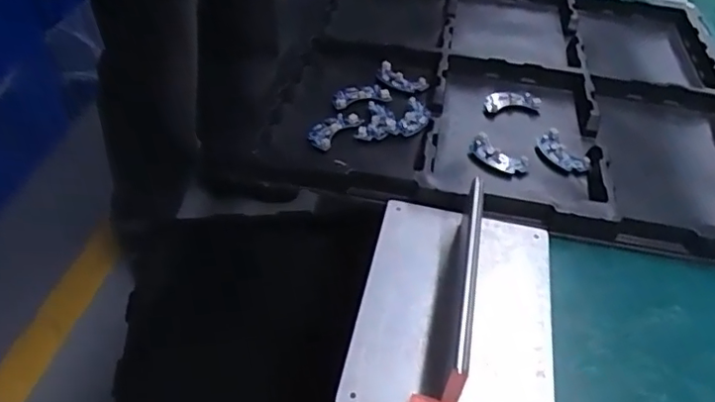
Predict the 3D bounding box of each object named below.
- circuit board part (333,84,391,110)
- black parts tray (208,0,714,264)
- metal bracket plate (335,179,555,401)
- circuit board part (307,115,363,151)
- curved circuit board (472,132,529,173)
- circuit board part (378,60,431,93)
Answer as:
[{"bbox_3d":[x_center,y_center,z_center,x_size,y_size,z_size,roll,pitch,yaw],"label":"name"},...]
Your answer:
[{"bbox_3d":[0.005,-0.117,0.623,0.065,0.009,0.025,-8,44,-15],"label":"circuit board part"},{"bbox_3d":[0.173,-0.145,0.683,0.545,0.047,0.508,10,43,5],"label":"black parts tray"},{"bbox_3d":[0.076,0.063,0.411,0.141,0.061,0.196,11,43,6],"label":"metal bracket plate"},{"bbox_3d":[-0.025,-0.073,0.581,0.031,0.009,0.065,29,48,24],"label":"circuit board part"},{"bbox_3d":[0.141,-0.044,0.566,0.058,0.020,0.024,33,49,27],"label":"curved circuit board"},{"bbox_3d":[0.051,-0.143,0.661,0.060,0.015,0.028,25,46,21],"label":"circuit board part"}]

